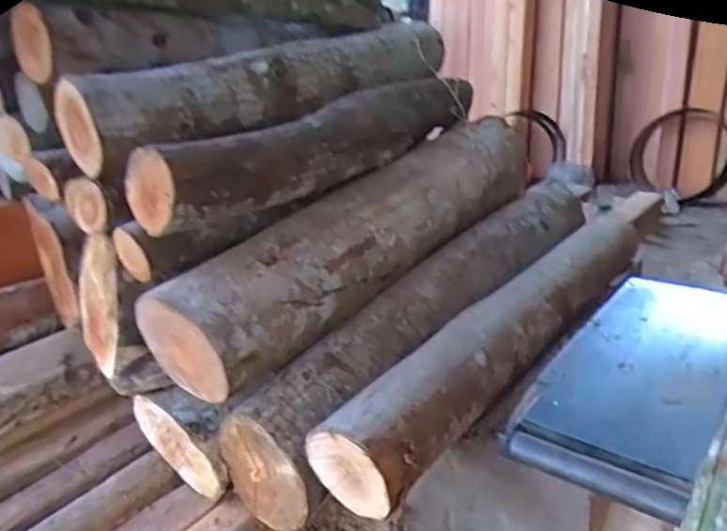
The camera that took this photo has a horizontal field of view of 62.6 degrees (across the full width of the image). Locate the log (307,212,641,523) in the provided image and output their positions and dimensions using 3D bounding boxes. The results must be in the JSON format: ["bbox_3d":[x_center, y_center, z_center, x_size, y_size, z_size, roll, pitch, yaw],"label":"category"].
[{"bbox_3d":[0.326,0.125,1.311,0.170,0.135,1.106,12,29,38],"label":"log"}]

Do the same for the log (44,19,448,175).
[{"bbox_3d":[-0.132,-0.419,1.348,0.172,0.151,1.099,9,27,33],"label":"log"}]

